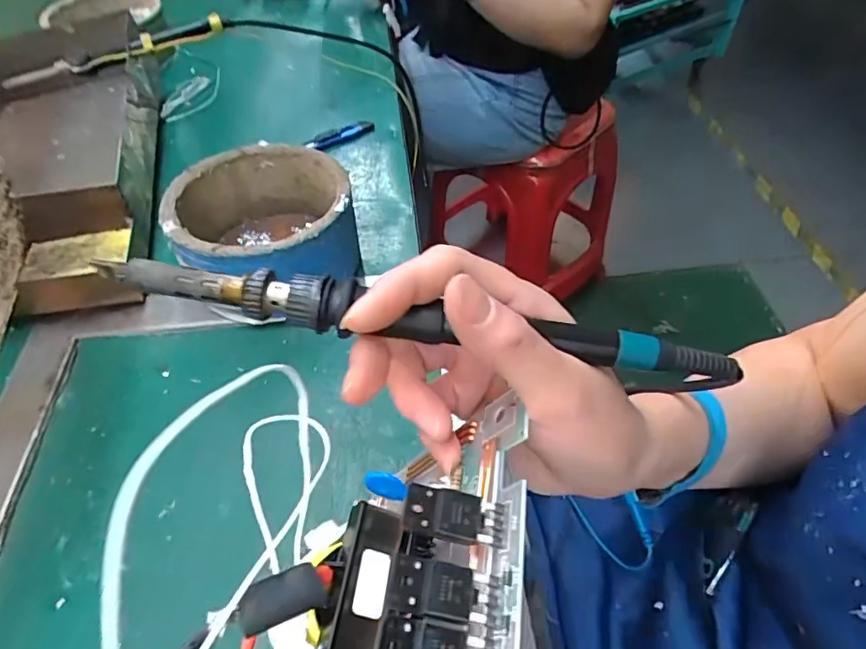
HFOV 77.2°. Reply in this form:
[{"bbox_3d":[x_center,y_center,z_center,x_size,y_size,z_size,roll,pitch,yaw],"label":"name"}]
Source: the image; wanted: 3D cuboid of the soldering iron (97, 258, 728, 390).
[{"bbox_3d":[-0.005,-0.002,0.197,0.231,0.015,0.015,9,52,0],"label":"soldering iron"}]

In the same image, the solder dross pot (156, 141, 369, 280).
[{"bbox_3d":[-0.116,-0.066,0.380,0.118,0.068,0.117,-1,51,1],"label":"solder dross pot"}]

